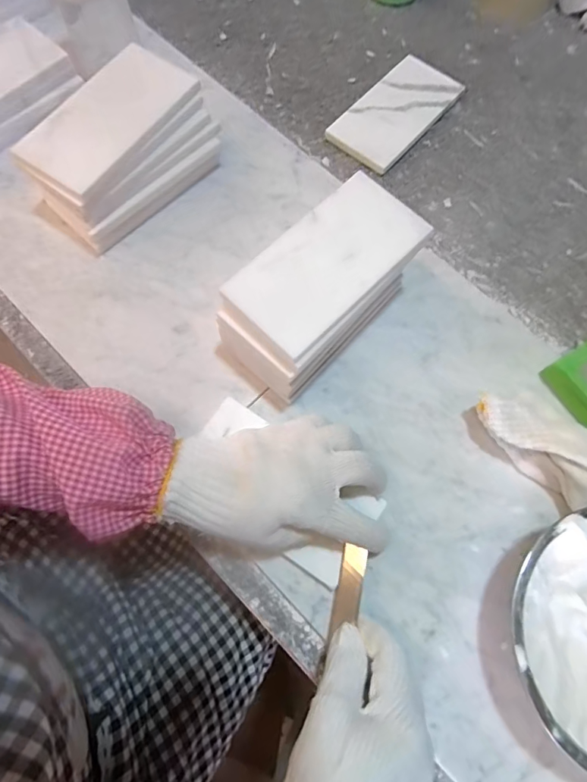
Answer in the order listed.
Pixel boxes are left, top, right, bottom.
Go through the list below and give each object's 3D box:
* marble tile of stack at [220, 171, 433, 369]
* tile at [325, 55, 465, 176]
[{"bbox_3d":[0.028,-0.094,0.336,0.076,0.013,0.153,43,76,13],"label":"marble tile of stack"},{"bbox_3d":[0.110,-0.294,0.481,0.074,0.012,0.150,40,73,11],"label":"tile"}]

